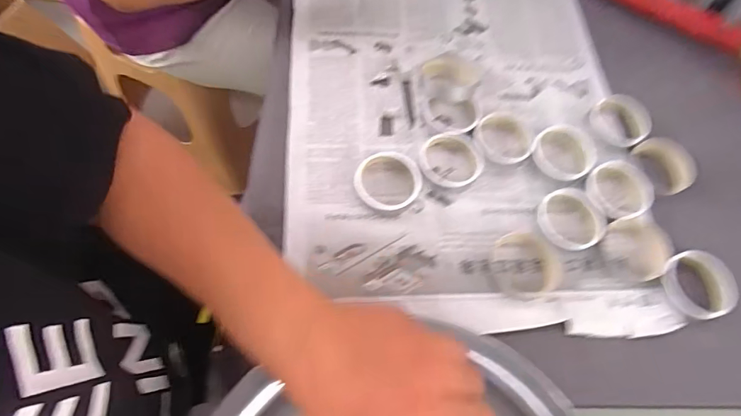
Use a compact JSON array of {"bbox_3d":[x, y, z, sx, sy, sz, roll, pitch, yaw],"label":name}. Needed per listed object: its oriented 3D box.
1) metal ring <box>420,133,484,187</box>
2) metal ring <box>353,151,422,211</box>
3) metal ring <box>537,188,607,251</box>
[{"bbox_3d":[0.089,-0.054,0.468,0.069,0.019,0.065,2,66,-6],"label":"metal ring"},{"bbox_3d":[0.019,-0.029,0.453,0.068,0.020,0.066,2,66,-6],"label":"metal ring"},{"bbox_3d":[0.212,0.012,0.450,0.064,0.017,0.066,2,66,-6],"label":"metal ring"}]

